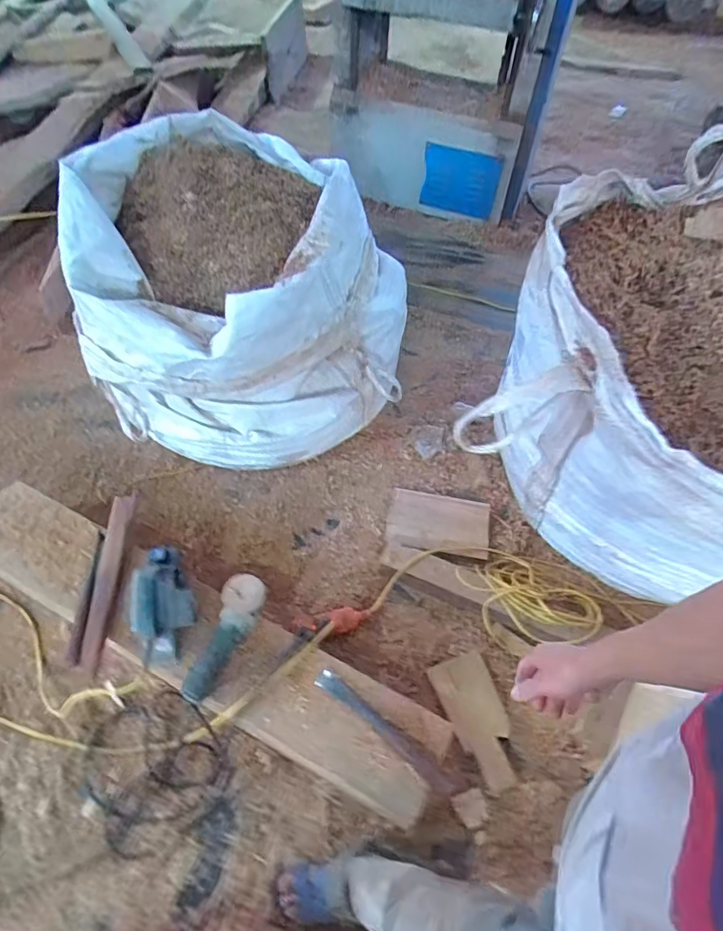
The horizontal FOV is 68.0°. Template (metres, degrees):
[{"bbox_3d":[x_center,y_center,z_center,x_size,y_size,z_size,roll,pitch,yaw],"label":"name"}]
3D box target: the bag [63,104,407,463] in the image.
[{"bbox_3d":[-0.375,-0.598,1.763,0.944,0.616,1.012,-10,55,-10],"label":"bag"}]

